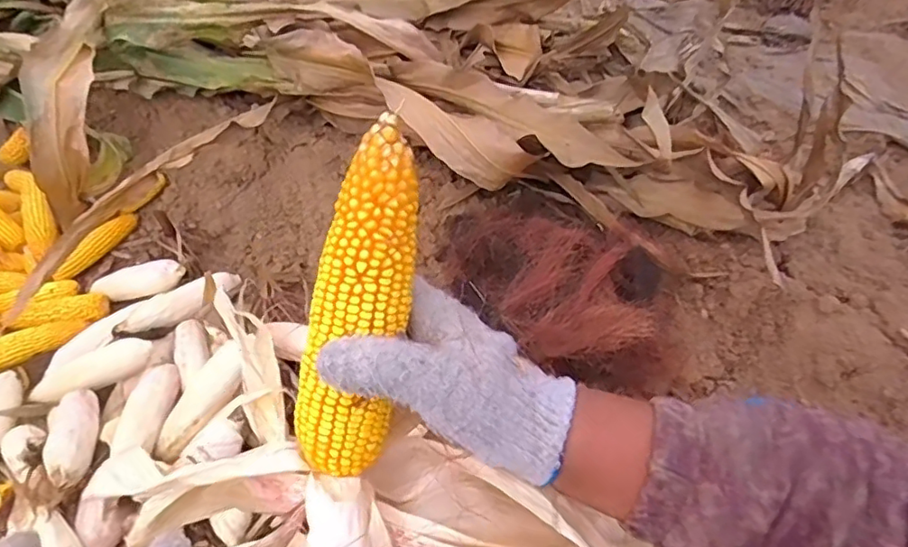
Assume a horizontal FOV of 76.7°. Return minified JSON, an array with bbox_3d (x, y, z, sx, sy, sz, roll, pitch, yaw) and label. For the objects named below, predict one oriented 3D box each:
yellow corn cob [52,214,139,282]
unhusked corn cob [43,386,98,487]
[{"bbox_3d":[-0.709,-0.054,1.134,0.046,0.039,0.183,21,54,20],"label":"yellow corn cob"},{"bbox_3d":[-0.528,0.219,0.792,0.052,0.040,0.203,-27,31,-18],"label":"unhusked corn cob"}]

